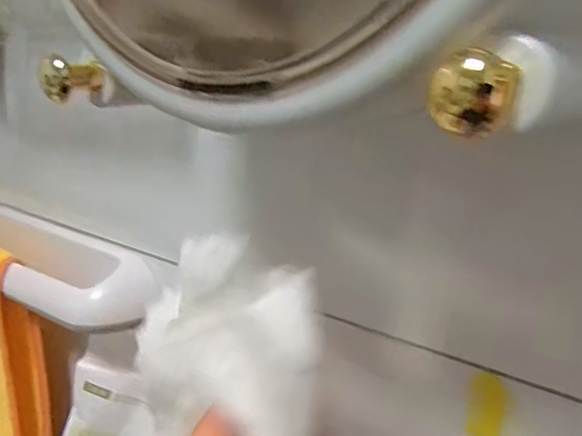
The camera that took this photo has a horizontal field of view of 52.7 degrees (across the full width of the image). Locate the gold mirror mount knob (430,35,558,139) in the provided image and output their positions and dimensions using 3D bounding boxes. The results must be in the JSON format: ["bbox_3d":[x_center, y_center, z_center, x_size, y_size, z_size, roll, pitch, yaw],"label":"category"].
[{"bbox_3d":[0.045,-0.029,0.129,0.024,0.019,0.015,-13,21,-39],"label":"gold mirror mount knob"}]

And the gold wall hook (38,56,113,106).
[{"bbox_3d":[-0.081,-0.052,0.222,0.024,0.017,0.016,-4,17,-15],"label":"gold wall hook"}]

